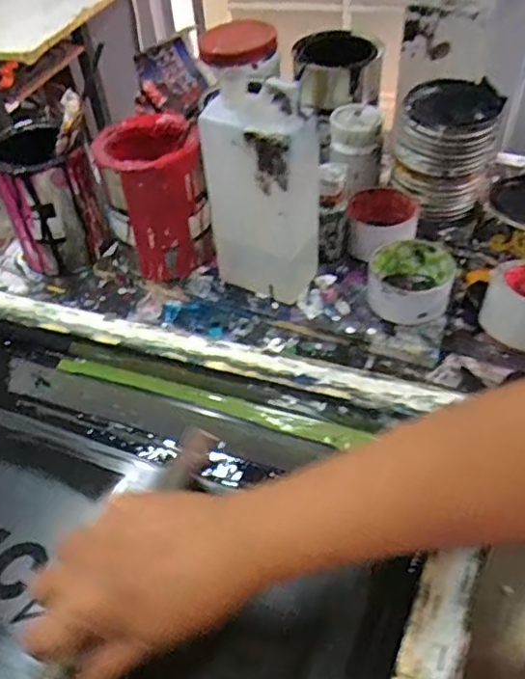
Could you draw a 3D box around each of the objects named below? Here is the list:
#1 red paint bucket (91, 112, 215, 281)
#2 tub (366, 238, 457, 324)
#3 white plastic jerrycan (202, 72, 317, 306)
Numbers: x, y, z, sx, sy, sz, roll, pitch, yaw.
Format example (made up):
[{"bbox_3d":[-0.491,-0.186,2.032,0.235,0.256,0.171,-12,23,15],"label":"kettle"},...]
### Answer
[{"bbox_3d":[-0.115,-0.153,0.654,0.098,0.138,0.108,-16,48,-8],"label":"red paint bucket"},{"bbox_3d":[0.151,-0.059,0.617,0.083,0.043,0.087,-3,47,3],"label":"tub"},{"bbox_3d":[0.003,-0.141,0.583,0.099,0.212,0.061,22,53,24],"label":"white plastic jerrycan"}]

